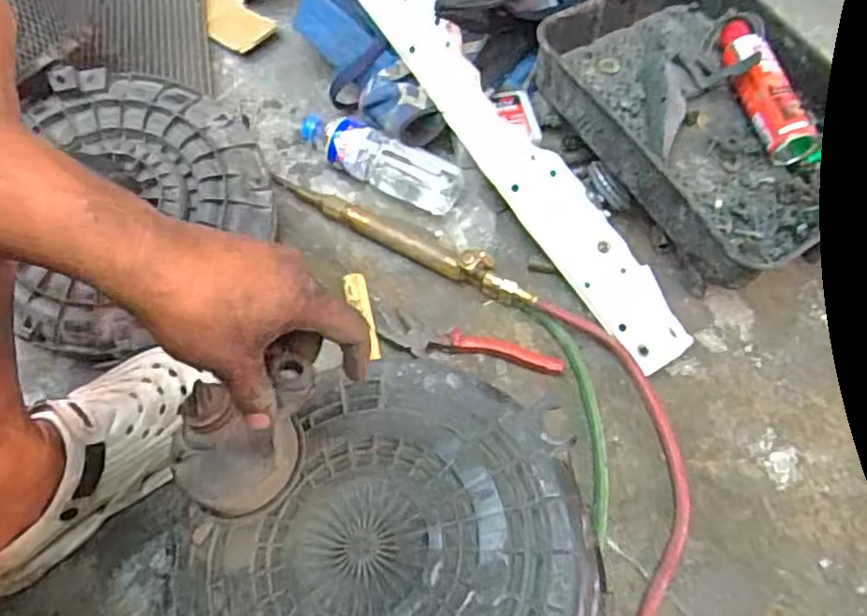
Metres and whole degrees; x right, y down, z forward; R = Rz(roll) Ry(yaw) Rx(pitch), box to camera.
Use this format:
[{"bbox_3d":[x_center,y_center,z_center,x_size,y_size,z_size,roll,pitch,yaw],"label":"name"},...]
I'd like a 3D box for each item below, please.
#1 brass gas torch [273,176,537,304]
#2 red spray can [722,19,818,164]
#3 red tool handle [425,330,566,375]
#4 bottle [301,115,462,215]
[{"bbox_3d":[-0.039,-0.085,0.776,0.335,0.042,0.029,25,63,11],"label":"brass gas torch"},{"bbox_3d":[0.395,-0.268,0.811,0.056,0.048,0.197,-13,61,-4],"label":"red spray can"},{"bbox_3d":[0.069,0.046,0.727,0.144,0.020,0.030,9,61,2],"label":"red tool handle"},{"bbox_3d":[-0.070,-0.182,0.831,0.215,0.054,0.062,22,63,9],"label":"bottle"}]

